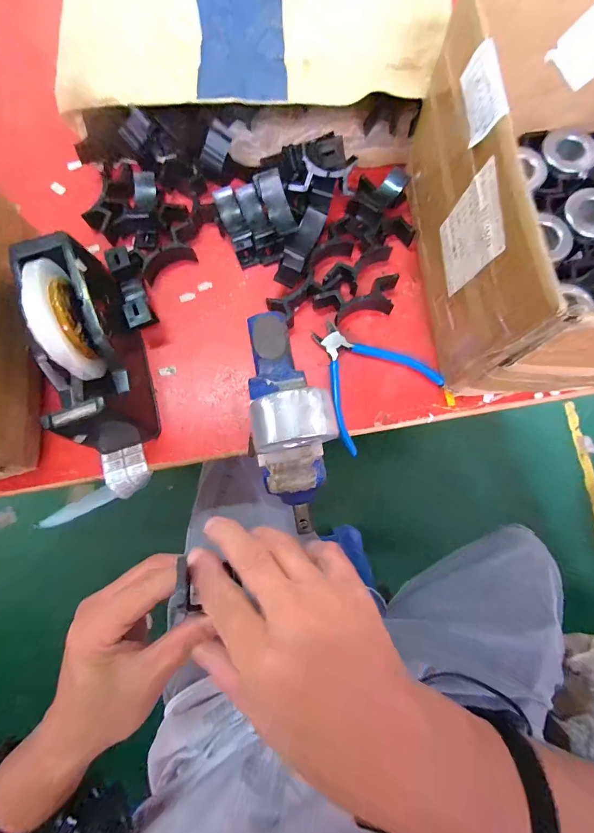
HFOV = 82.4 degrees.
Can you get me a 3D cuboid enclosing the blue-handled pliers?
[{"bbox_3d":[0.071,-0.049,0.380,0.127,0.016,0.132,-36,81,-6],"label":"blue-handled pliers"}]

